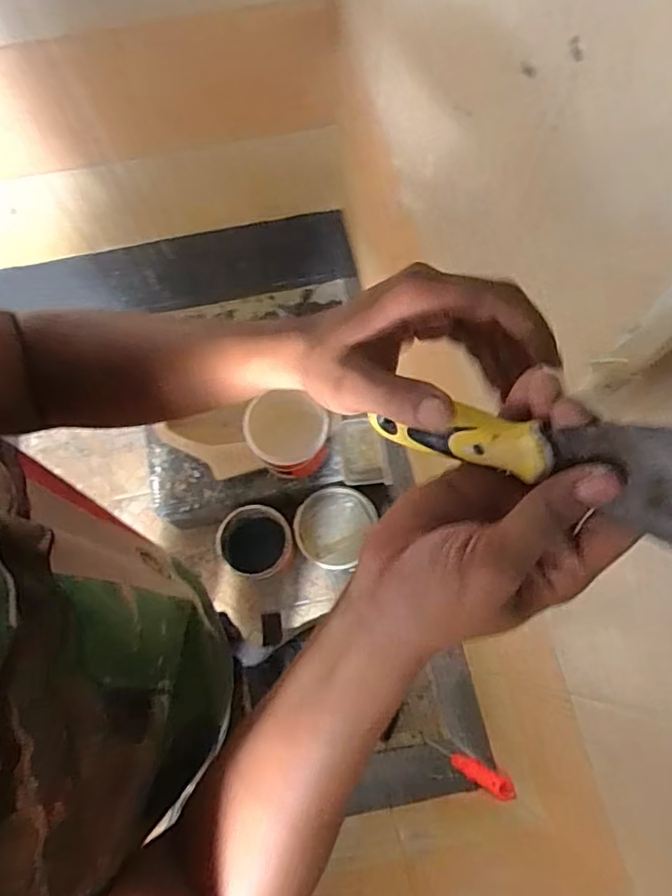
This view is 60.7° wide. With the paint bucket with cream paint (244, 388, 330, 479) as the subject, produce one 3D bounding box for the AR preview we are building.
[{"bbox_3d":[-0.109,-0.016,1.410,0.200,0.263,0.170,14,72,5],"label":"paint bucket with cream paint"}]

